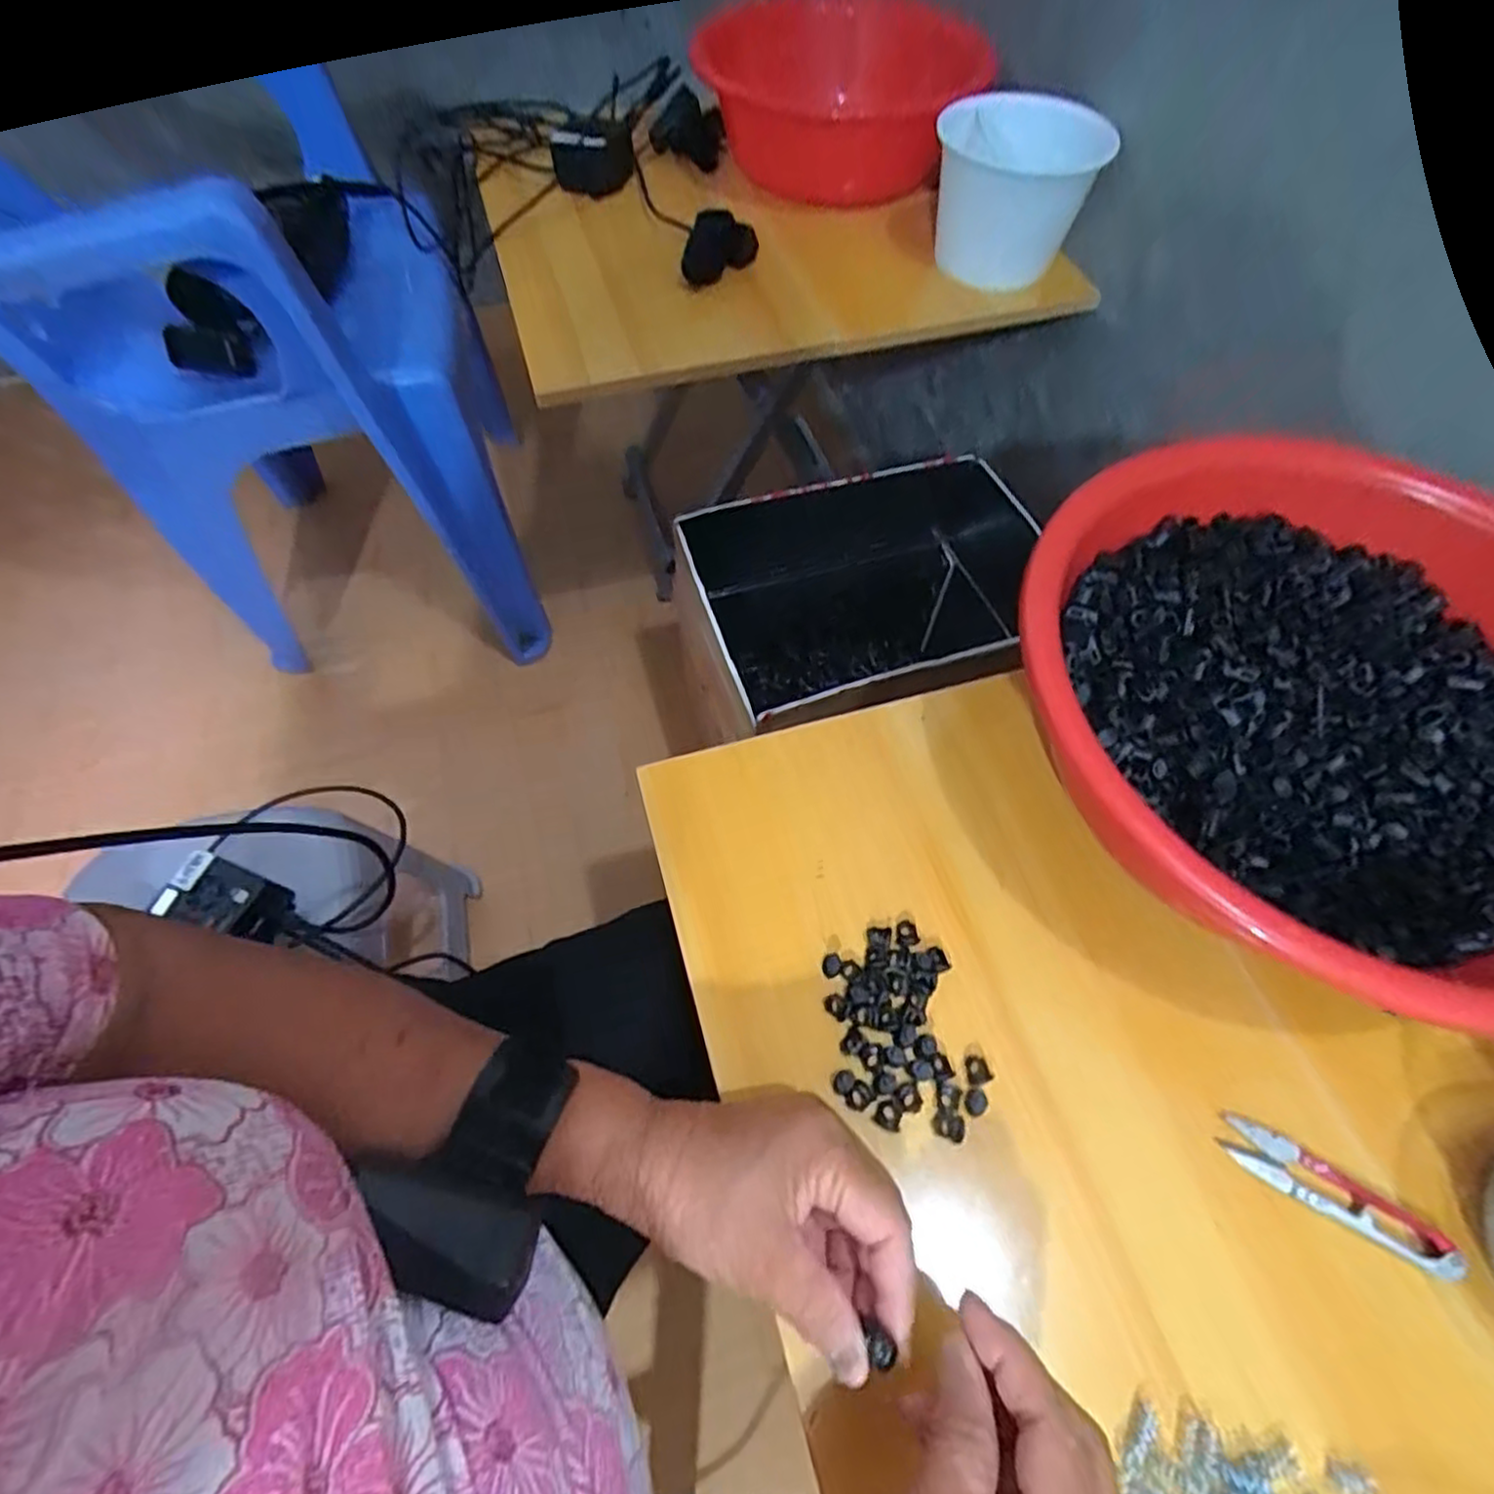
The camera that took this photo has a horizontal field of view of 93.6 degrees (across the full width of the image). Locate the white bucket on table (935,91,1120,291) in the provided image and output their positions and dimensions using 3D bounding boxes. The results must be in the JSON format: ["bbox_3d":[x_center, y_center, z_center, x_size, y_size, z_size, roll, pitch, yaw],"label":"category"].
[{"bbox_3d":[0.277,-0.581,0.750,0.165,0.143,0.175,0,61,0],"label":"white bucket on table"}]

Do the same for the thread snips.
[{"bbox_3d":[0.282,0.214,0.336,0.099,0.011,0.023,31,65,16],"label":"thread snips"}]

